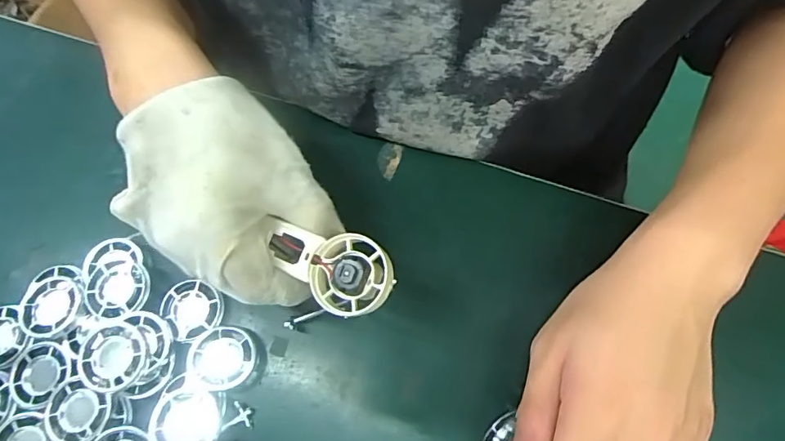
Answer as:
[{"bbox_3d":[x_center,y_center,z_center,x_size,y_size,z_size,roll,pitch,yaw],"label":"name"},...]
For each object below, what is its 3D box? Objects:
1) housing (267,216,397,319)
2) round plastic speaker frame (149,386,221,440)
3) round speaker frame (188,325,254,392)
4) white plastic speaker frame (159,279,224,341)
[{"bbox_3d":[-0.032,0.022,0.241,0.066,0.015,0.037,22,71,15],"label":"housing"},{"bbox_3d":[-0.118,0.115,0.279,0.036,0.010,0.038,-1,72,4],"label":"round plastic speaker frame"},{"bbox_3d":[-0.103,0.083,0.296,0.037,0.010,0.036,-1,72,4],"label":"round speaker frame"},{"bbox_3d":[-0.126,0.054,0.303,0.033,0.010,0.038,-42,74,-9],"label":"white plastic speaker frame"}]

